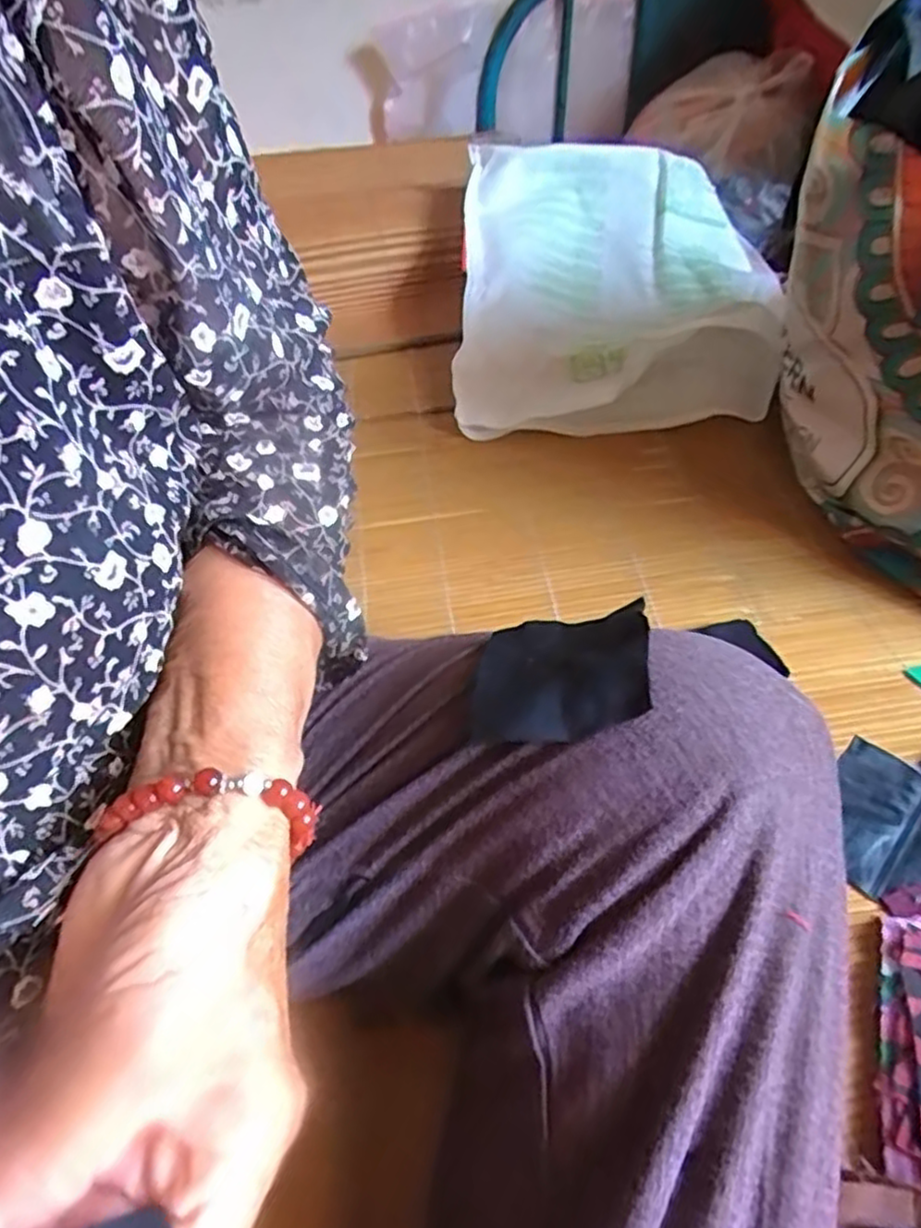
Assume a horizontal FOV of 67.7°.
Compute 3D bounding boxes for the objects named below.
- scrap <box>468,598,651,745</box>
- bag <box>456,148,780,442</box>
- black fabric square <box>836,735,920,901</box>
[{"bbox_3d":[0.035,0.020,0.247,0.066,0.005,0.061,-14,36,26],"label":"scrap"},{"bbox_3d":[0.154,-0.319,0.660,0.305,0.132,0.335,1,49,4],"label":"bag"},{"bbox_3d":[0.212,0.106,0.334,0.066,0.009,0.073,-43,56,-13],"label":"black fabric square"}]

